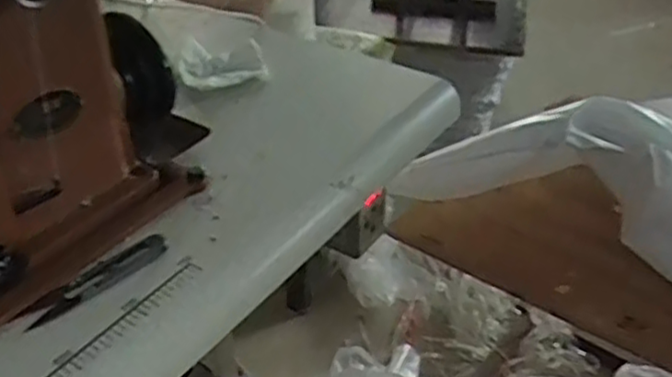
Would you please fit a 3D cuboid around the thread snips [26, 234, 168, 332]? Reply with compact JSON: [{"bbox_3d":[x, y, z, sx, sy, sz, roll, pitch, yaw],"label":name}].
[{"bbox_3d":[-0.155,0.058,0.469,0.024,0.010,0.099,29,44,32],"label":"thread snips"}]

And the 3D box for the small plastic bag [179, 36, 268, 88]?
[{"bbox_3d":[-0.115,-0.127,0.719,0.084,0.018,0.082,-7,37,-12],"label":"small plastic bag"}]

